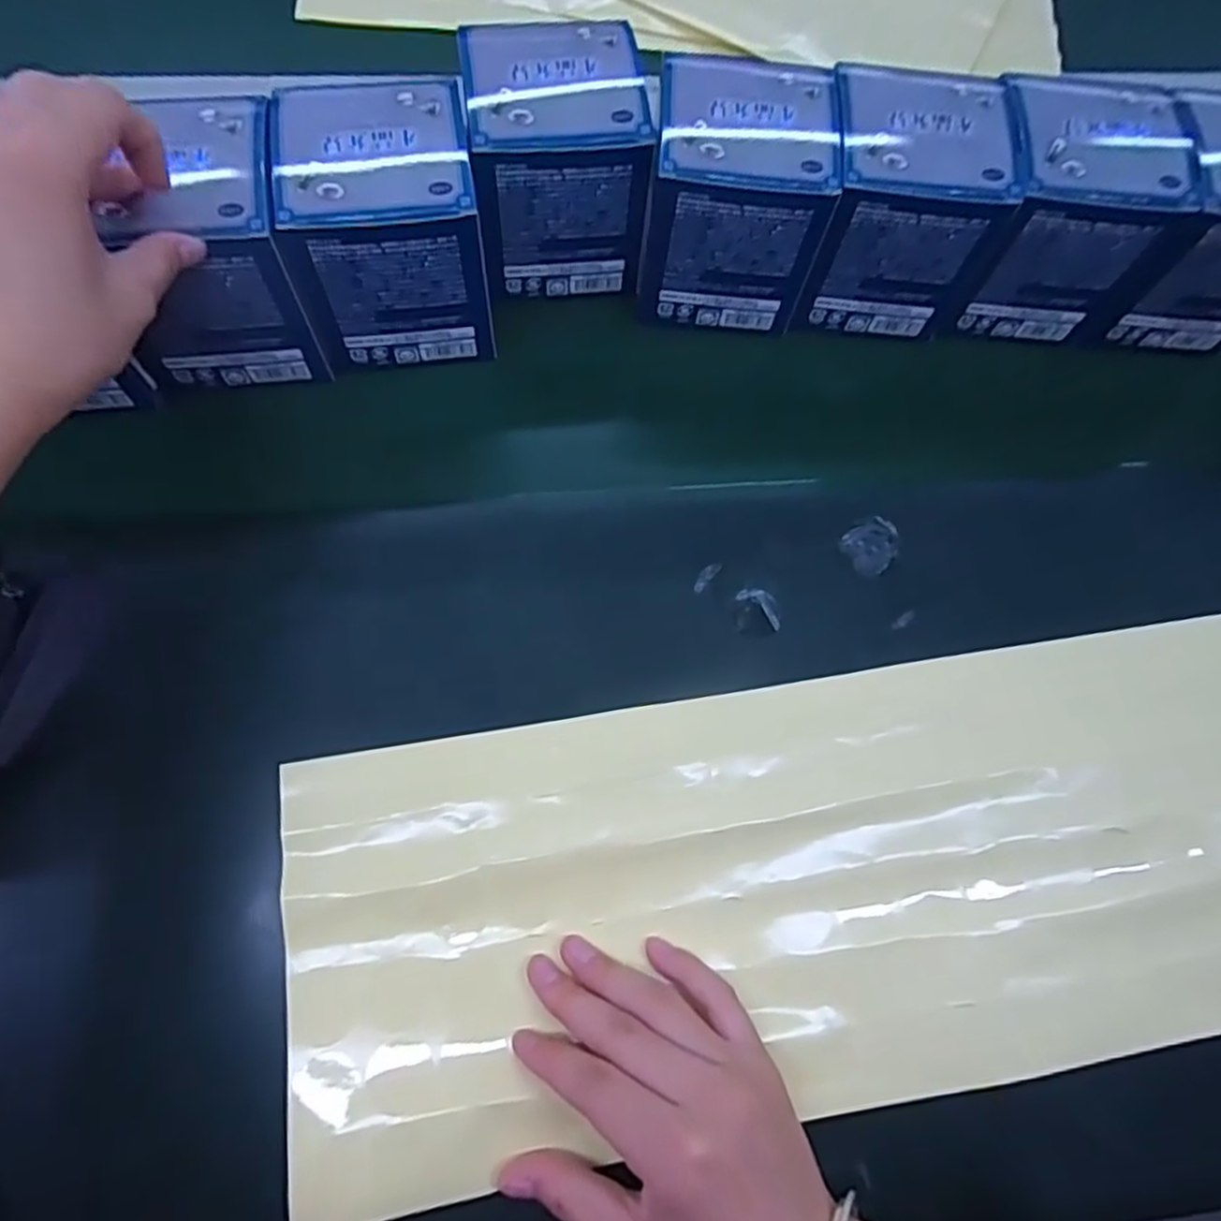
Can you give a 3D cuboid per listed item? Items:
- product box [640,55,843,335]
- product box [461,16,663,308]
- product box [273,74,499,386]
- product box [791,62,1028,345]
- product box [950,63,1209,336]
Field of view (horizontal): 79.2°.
[{"bbox_3d":[0.063,-0.201,0.359,0.087,0.098,0.073,2,71,-2],"label":"product box"},{"bbox_3d":[-0.026,-0.217,0.364,0.078,0.089,0.071,-6,71,-4],"label":"product box"},{"bbox_3d":[-0.101,-0.176,0.346,0.080,0.089,0.080,-7,71,-5],"label":"product box"},{"bbox_3d":[0.141,-0.201,0.367,0.080,0.084,0.075,2,71,-2],"label":"product box"},{"bbox_3d":[0.222,-0.202,0.373,0.079,0.086,0.081,1,71,-2],"label":"product box"}]

